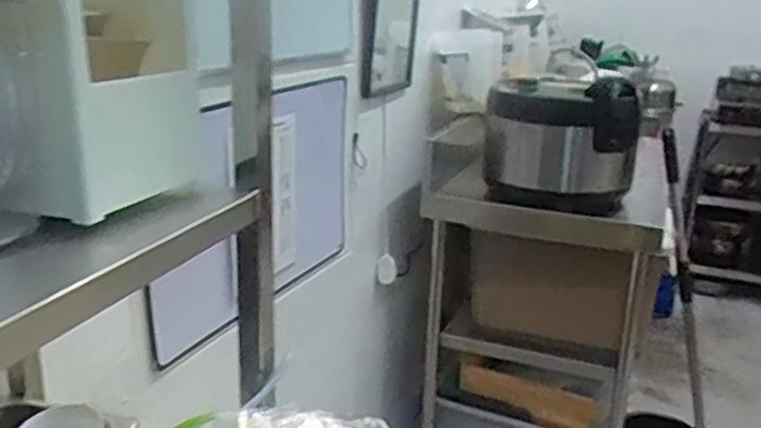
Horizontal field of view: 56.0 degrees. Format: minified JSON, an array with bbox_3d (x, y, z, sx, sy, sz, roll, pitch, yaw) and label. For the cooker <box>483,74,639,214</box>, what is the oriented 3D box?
[{"bbox_3d":[0.423,-0.162,1.640,0.361,0.287,0.358,5,18,9],"label":"cooker"}]

